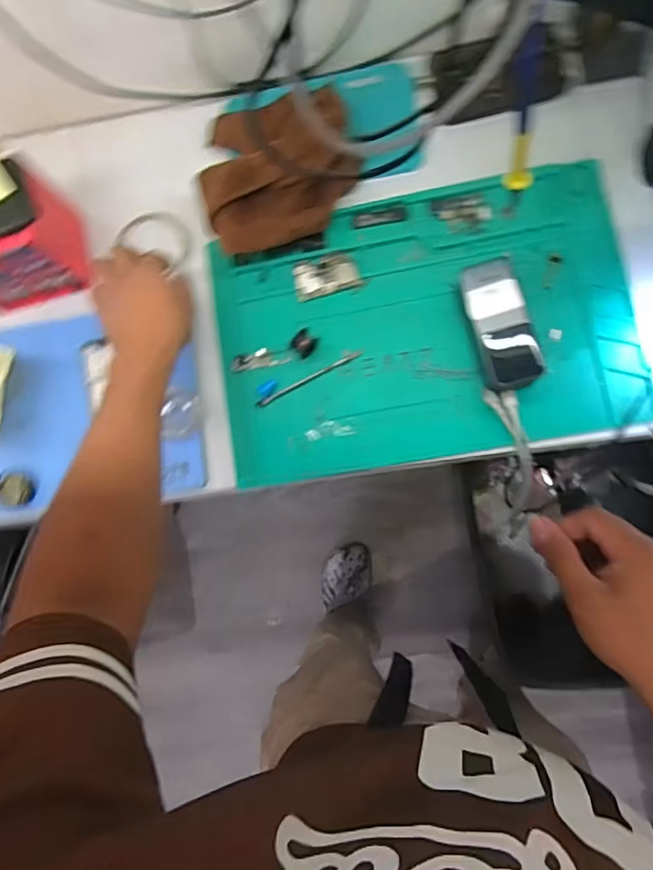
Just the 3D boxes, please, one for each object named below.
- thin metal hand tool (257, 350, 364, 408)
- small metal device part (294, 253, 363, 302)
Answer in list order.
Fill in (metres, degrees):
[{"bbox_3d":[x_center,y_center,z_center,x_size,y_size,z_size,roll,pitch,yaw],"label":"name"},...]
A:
[{"bbox_3d":[-0.019,-0.063,0.603,0.127,0.005,0.008,-28,82,3],"label":"thin metal hand tool"},{"bbox_3d":[0.000,-0.181,0.610,0.072,0.004,0.045,-12,83,4],"label":"small metal device part"}]

